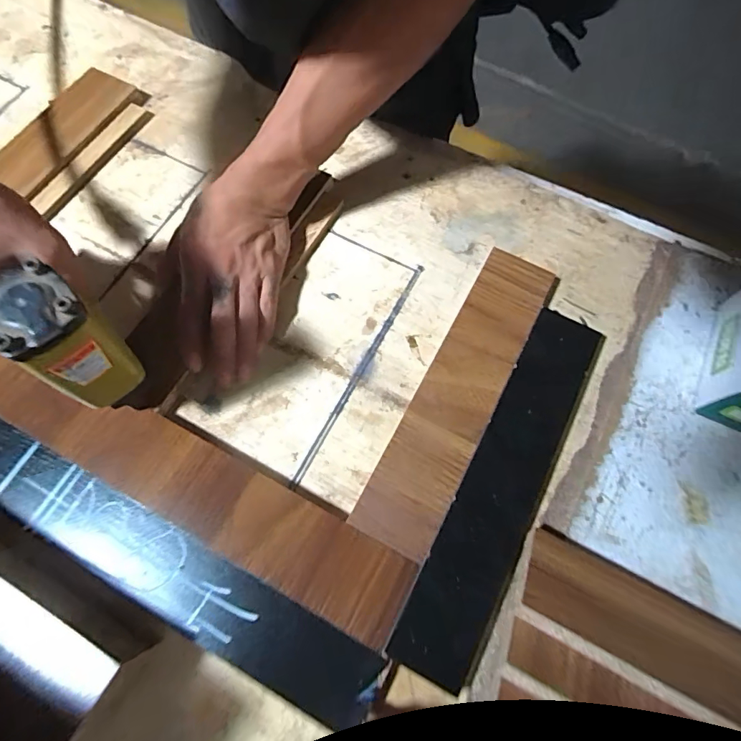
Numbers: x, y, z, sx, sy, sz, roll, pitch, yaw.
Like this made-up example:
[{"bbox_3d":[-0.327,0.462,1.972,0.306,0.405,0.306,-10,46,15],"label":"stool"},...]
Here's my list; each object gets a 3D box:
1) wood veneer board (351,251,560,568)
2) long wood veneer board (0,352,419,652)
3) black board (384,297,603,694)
[{"bbox_3d":[0.072,0.014,0.368,0.062,0.016,0.262,28,69,9],"label":"wood veneer board"},{"bbox_3d":[-0.303,-0.010,0.369,0.733,0.007,0.064,28,69,9],"label":"long wood veneer board"},{"bbox_3d":[0.105,0.079,0.346,0.058,0.013,0.290,27,68,9],"label":"black board"}]

